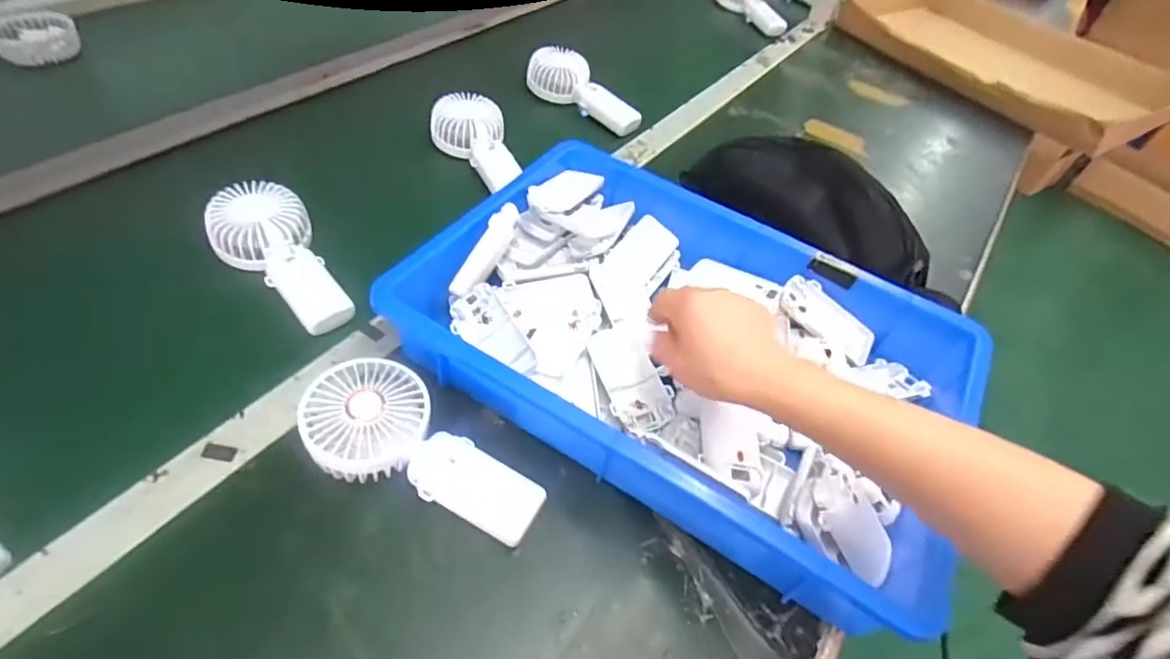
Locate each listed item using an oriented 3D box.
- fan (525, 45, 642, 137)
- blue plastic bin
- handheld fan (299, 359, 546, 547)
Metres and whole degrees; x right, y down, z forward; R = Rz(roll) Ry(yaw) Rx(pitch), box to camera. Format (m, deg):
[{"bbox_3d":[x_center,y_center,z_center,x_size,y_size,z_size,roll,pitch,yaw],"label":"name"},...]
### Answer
[{"bbox_3d":[-0.002,-0.329,0.816,0.177,0.056,0.064,36,52,6],"label":"fan"},{"bbox_3d":[0.087,0.007,0.489,0.405,0.090,0.285,30,51,17],"label":"blue plastic bin"},{"bbox_3d":[-0.120,0.093,0.407,0.174,0.054,0.083,33,52,19],"label":"handheld fan"}]

